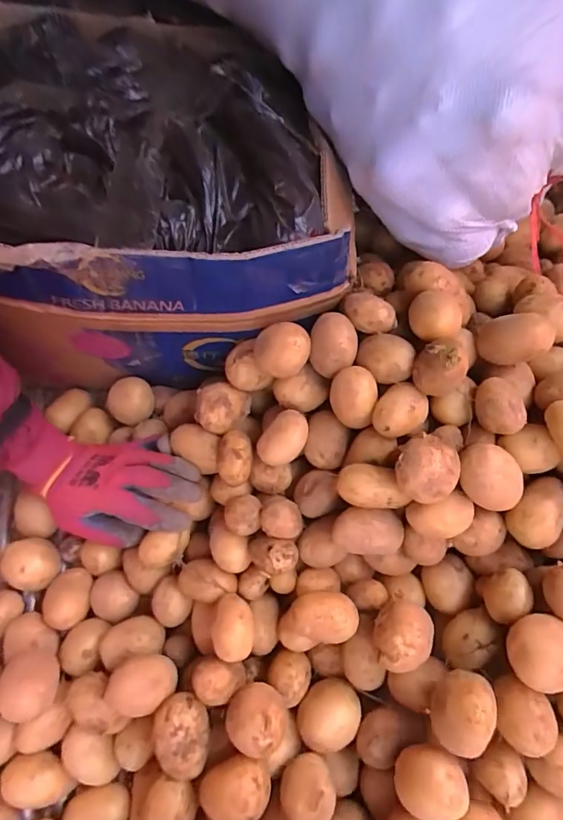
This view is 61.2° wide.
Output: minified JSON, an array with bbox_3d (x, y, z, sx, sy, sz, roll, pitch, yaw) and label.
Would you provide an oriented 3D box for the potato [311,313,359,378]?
[{"bbox_3d":[0.050,-0.058,0.425,0.041,0.054,0.035,22,41,16],"label":"potato"}]

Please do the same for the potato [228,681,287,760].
[{"bbox_3d":[-0.019,0.240,0.369,0.045,0.048,0.046,2,58,-3],"label":"potato"}]

